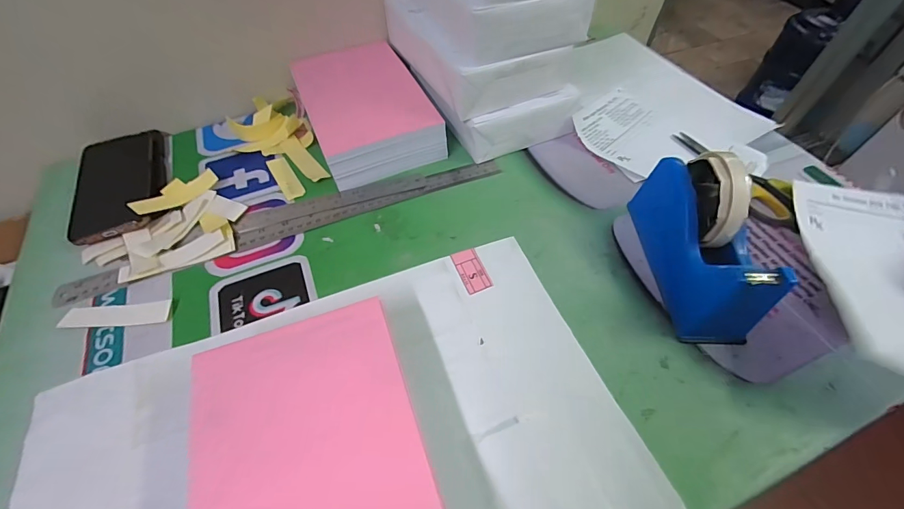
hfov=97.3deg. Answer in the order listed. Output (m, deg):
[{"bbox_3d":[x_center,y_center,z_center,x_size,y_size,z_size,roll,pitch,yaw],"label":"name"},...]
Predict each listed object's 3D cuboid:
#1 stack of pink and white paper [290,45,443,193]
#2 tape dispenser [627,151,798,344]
[{"bbox_3d":[-0.106,-0.176,0.495,0.137,0.051,0.206,-21,58,-15],"label":"stack of pink and white paper"},{"bbox_3d":[0.217,-0.017,0.346,0.064,0.103,0.159,-3,55,-3],"label":"tape dispenser"}]

